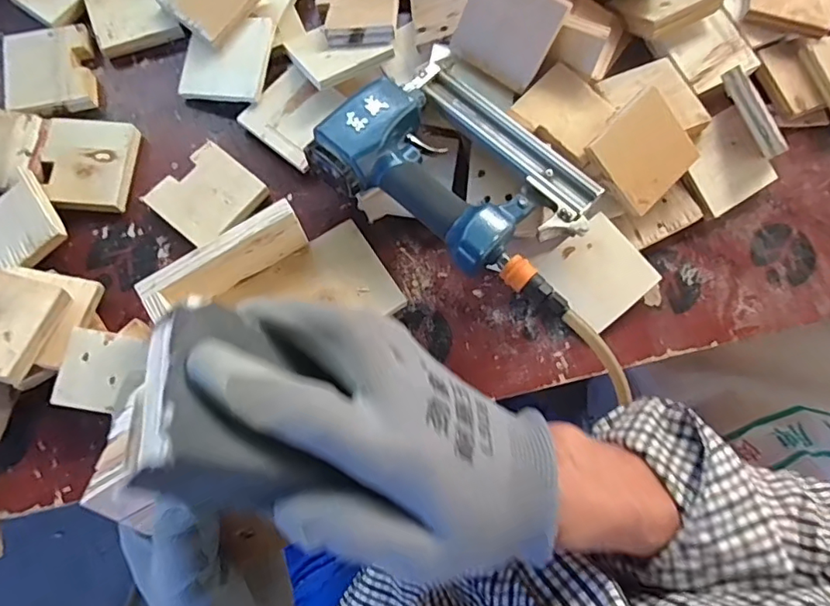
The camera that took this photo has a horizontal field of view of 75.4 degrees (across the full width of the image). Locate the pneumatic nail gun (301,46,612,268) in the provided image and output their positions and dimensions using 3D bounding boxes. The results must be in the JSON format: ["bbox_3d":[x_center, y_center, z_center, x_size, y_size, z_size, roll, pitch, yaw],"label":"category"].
[{"bbox_3d":[0.045,-0.127,0.495,0.226,0.049,0.183,41,77,6],"label":"pneumatic nail gun"}]

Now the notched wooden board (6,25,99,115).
[{"bbox_3d":[-0.389,-0.248,0.572,0.086,0.020,0.092,-9,77,-6],"label":"notched wooden board"}]

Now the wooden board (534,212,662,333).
[{"bbox_3d":[0.181,-0.029,0.530,0.085,0.008,0.094,-42,96,3],"label":"wooden board"}]

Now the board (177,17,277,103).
[{"bbox_3d":[-0.198,-0.256,0.563,0.091,0.010,0.088,5,85,9],"label":"board"}]

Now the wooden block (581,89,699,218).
[{"bbox_3d":[0.218,-0.144,0.512,0.084,0.013,0.088,-45,108,1],"label":"wooden block"}]

